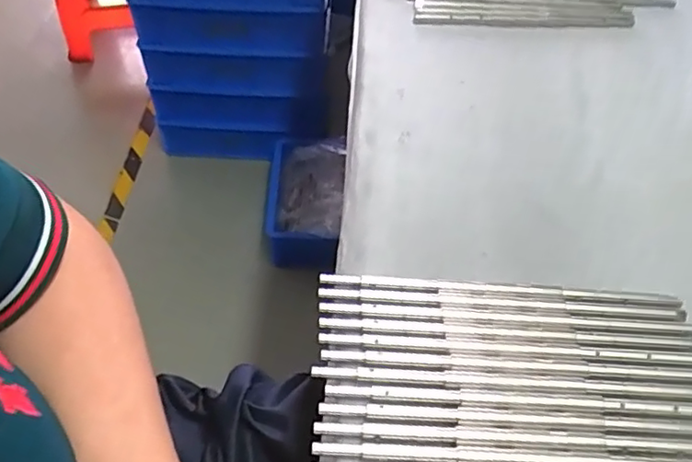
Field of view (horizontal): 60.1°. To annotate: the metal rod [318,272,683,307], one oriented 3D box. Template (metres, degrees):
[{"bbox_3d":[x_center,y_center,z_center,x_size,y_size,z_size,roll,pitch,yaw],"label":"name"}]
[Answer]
[{"bbox_3d":[0.090,0.033,0.350,0.209,0.004,0.007,4,49,-1],"label":"metal rod"}]

